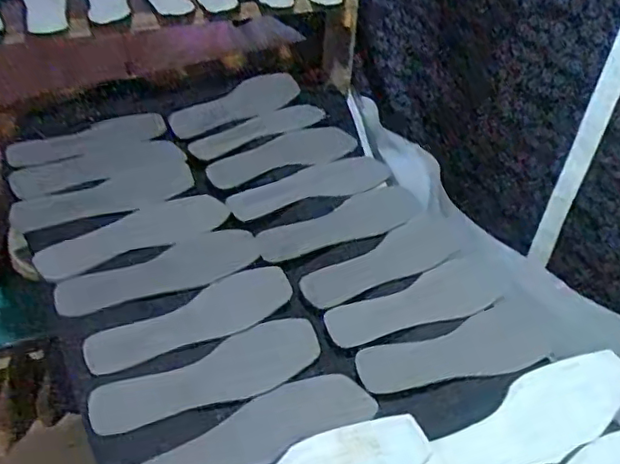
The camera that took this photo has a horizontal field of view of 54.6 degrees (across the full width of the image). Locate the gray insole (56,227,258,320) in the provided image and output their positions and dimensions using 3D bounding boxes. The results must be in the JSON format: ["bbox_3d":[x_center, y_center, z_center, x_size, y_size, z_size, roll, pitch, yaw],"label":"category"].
[{"bbox_3d":[-0.180,0.048,0.735,0.245,0.011,0.082,-17,45,-24],"label":"gray insole"}]

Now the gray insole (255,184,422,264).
[{"bbox_3d":[0.046,-0.014,0.812,0.246,0.010,0.079,-19,46,-26],"label":"gray insole"}]

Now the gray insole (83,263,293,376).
[{"bbox_3d":[-0.130,0.096,0.676,0.235,0.012,0.078,-20,46,-27],"label":"gray insole"}]

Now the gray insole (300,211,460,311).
[{"bbox_3d":[0.099,0.036,0.760,0.234,0.013,0.081,-23,48,-30],"label":"gray insole"}]

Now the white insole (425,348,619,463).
[{"bbox_3d":[0.216,0.188,0.593,0.283,0.008,0.081,-17,45,-24],"label":"white insole"}]

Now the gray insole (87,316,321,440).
[{"bbox_3d":[-0.100,0.148,0.616,0.236,0.010,0.079,-17,45,-24],"label":"gray insole"}]

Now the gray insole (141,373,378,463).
[{"bbox_3d":[-0.056,0.194,0.567,0.243,0.009,0.072,-19,37,-22],"label":"gray insole"}]

